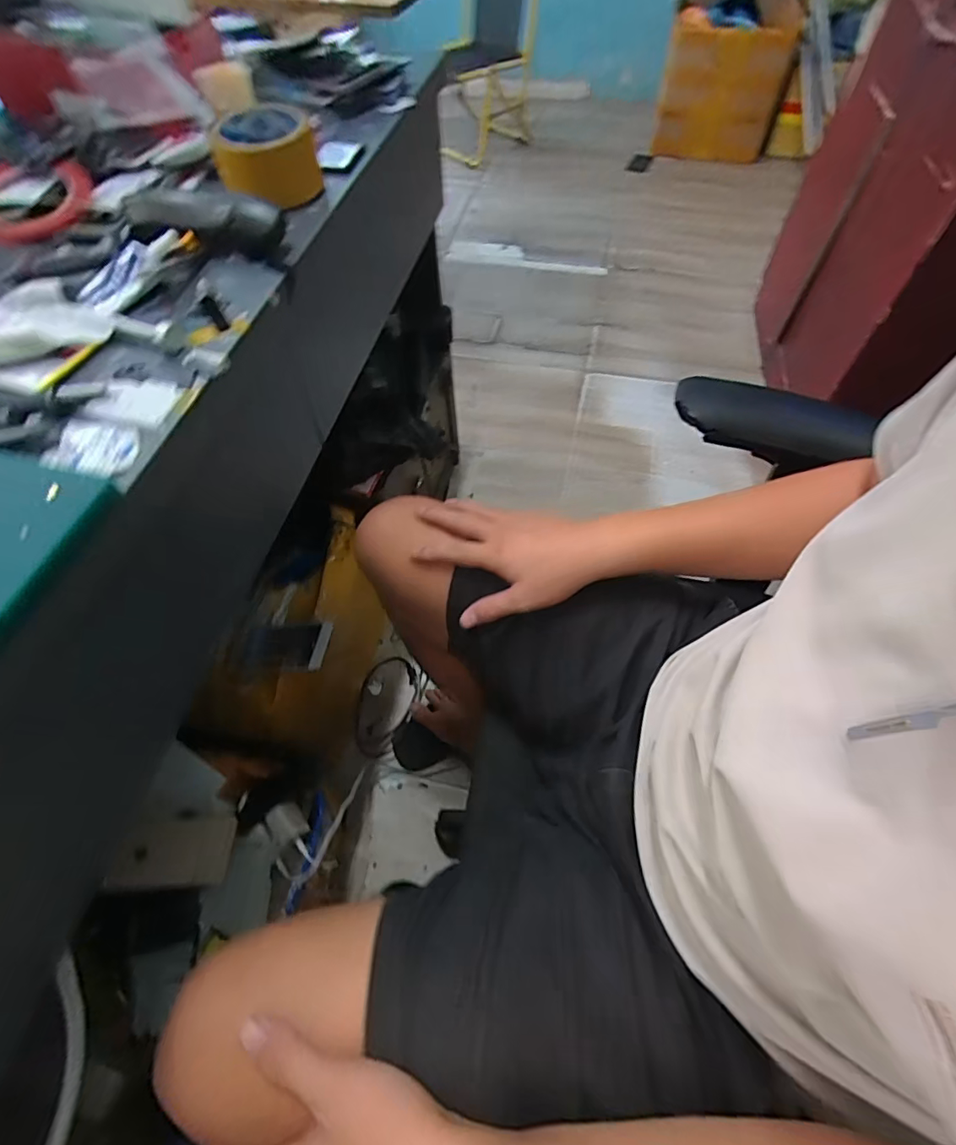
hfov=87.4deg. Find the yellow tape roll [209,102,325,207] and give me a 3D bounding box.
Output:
[{"bbox_3d":[-0.211,-0.414,0.500,0.098,0.053,0.097,-17,59,-10],"label":"yellow tape roll"}]

